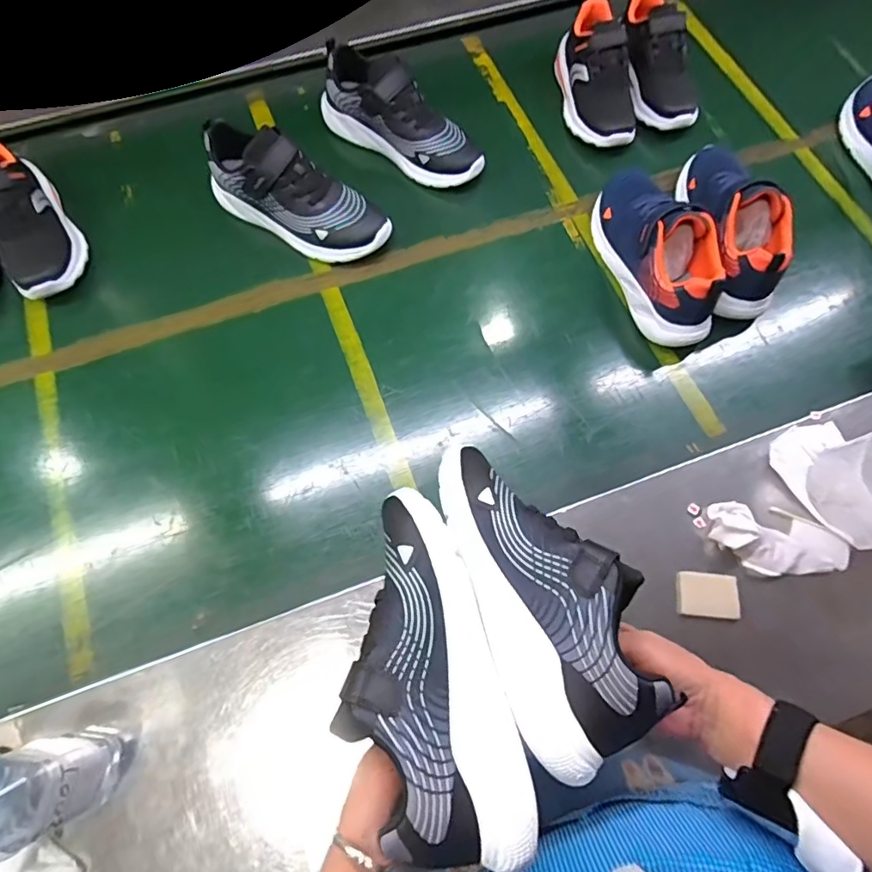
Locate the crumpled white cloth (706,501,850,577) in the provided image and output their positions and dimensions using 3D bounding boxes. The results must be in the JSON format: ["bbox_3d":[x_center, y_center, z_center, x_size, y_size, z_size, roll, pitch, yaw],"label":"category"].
[{"bbox_3d":[0.340,0.108,0.522,0.135,0.034,0.062,16,71,5],"label":"crumpled white cloth"}]

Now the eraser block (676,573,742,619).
[{"bbox_3d":[0.268,0.157,0.517,0.058,0.014,0.040,6,70,1],"label":"eraser block"}]

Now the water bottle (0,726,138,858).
[{"bbox_3d":[-0.301,0.262,0.385,0.065,0.164,0.066,6,70,1],"label":"water bottle"}]

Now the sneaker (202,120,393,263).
[{"bbox_3d":[-0.177,-0.301,0.653,0.237,0.106,0.080,27,72,9],"label":"sneaker"}]

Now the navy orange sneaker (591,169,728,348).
[{"bbox_3d":[0.271,-0.235,0.638,0.090,0.108,0.240,-17,71,-7],"label":"navy orange sneaker"}]

